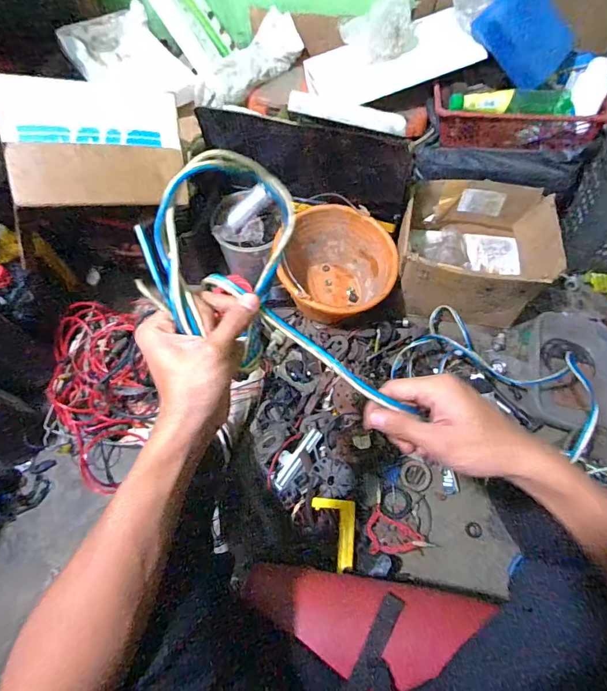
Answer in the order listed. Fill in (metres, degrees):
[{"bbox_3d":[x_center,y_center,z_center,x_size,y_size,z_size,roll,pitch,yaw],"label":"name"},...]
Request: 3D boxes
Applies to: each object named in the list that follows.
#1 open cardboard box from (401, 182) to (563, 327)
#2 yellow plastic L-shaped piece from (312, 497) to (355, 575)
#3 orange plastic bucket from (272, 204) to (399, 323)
[{"bbox_3d":[0.355,-0.201,0.896,0.295,0.171,0.244,6,64,4],"label":"open cardboard box"},{"bbox_3d":[0.053,0.327,0.717,0.075,0.014,0.112,2,64,2],"label":"yellow plastic L-shaped piece"},{"bbox_3d":[0.066,-0.168,0.916,0.234,0.181,0.245,0,64,1],"label":"orange plastic bucket"}]

